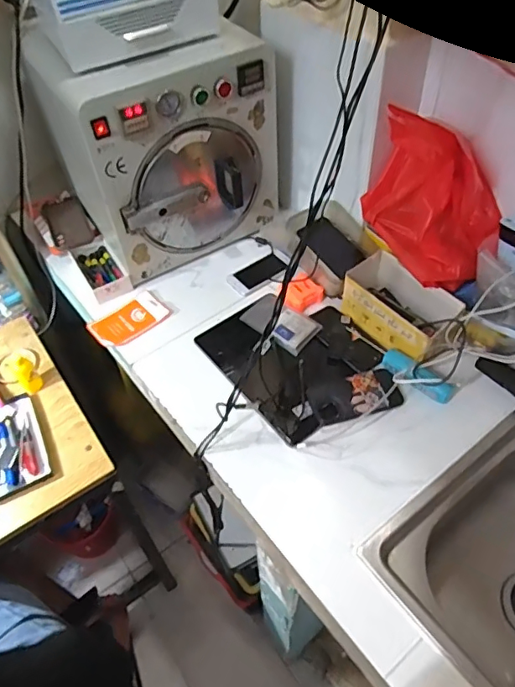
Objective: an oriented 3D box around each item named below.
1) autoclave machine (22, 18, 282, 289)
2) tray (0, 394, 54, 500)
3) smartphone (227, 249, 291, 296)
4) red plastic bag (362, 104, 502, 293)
[{"bbox_3d":[-0.184,-0.381,1.006,0.343,0.407,0.324,-29,55,-19],"label":"autoclave machine"},{"bbox_3d":[-0.425,0.175,0.884,0.107,0.025,0.177,-24,53,-16],"label":"tray"},{"bbox_3d":[0.009,-0.146,1.047,0.152,0.008,0.063,-33,60,-30],"label":"smartphone"},{"bbox_3d":[0.271,-0.242,0.809,0.214,0.249,0.143,24,56,21],"label":"red plastic bag"}]

